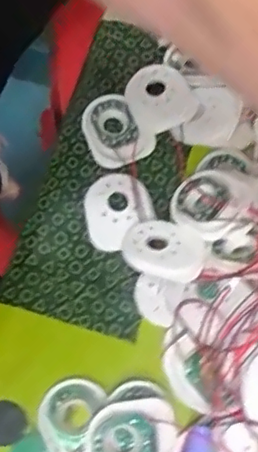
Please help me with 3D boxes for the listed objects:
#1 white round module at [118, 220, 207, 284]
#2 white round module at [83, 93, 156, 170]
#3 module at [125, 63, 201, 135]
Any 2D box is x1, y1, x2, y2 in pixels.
[{"bbox_3d":[0.021,0.018,0.394,0.057,0.016,0.044,17,51,16],"label":"white round module"},{"bbox_3d":[-0.013,-0.071,0.444,0.043,0.008,0.059,-33,77,-11],"label":"white round module"},{"bbox_3d":[0.025,-0.098,0.450,0.048,0.017,0.054,-22,75,-8],"label":"module"}]

